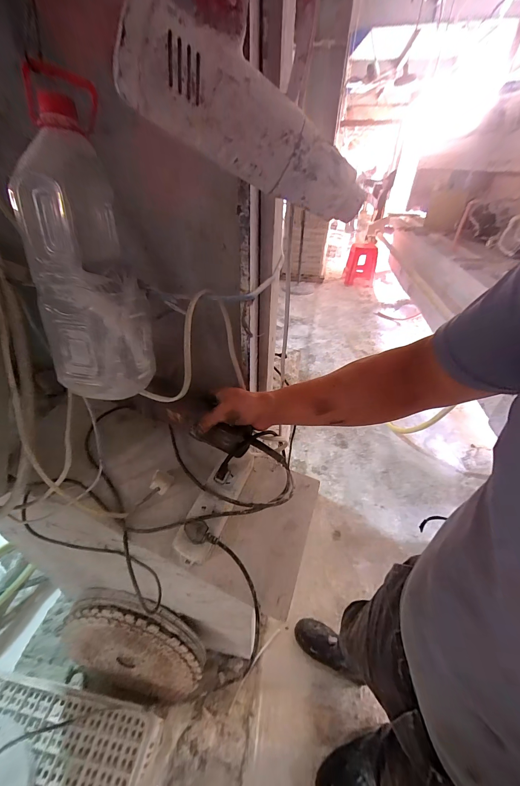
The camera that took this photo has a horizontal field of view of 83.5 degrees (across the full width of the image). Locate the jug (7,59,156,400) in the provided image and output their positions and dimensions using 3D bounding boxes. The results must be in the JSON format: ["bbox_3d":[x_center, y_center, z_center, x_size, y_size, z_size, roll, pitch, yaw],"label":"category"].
[{"bbox_3d":[-0.196,-0.158,0.319,0.106,0.332,0.110,-8,12,-12],"label":"jug"}]

